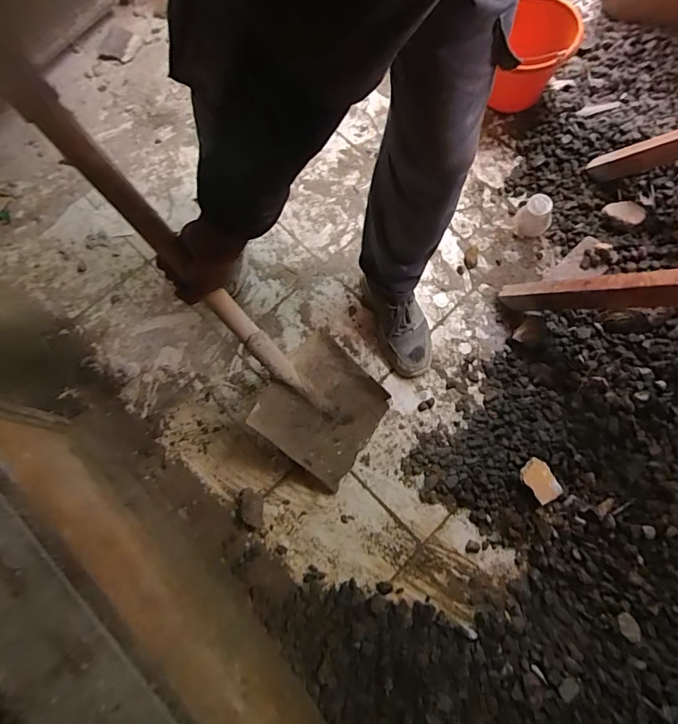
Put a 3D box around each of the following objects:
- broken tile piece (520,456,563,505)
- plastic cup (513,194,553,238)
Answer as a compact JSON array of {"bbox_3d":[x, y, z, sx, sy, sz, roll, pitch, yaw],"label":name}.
[{"bbox_3d":[0.400,0.235,0.871,0.054,0.015,0.091,-36,97,-7],"label":"broken tile piece"},{"bbox_3d":[0.479,-0.355,1.068,0.080,0.073,0.072,36,76,9],"label":"plastic cup"}]

